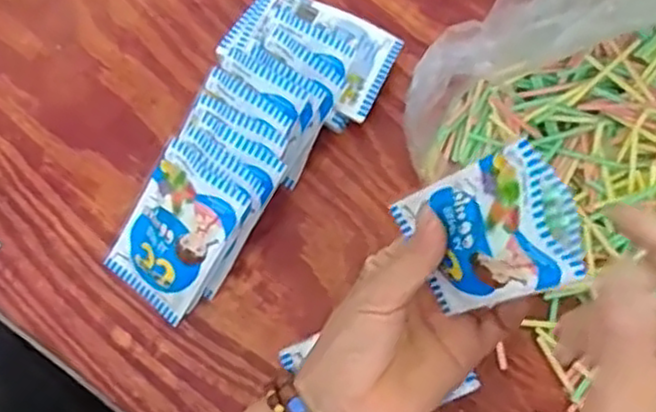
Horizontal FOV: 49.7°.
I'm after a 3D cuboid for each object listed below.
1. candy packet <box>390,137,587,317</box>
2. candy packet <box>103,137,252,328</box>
[{"bbox_3d":[0.071,0.015,0.329,0.015,0.095,0.063,-21,84,-32],"label":"candy packet"},{"bbox_3d":[-0.098,0.018,0.450,0.064,0.013,0.102,39,112,13],"label":"candy packet"}]

